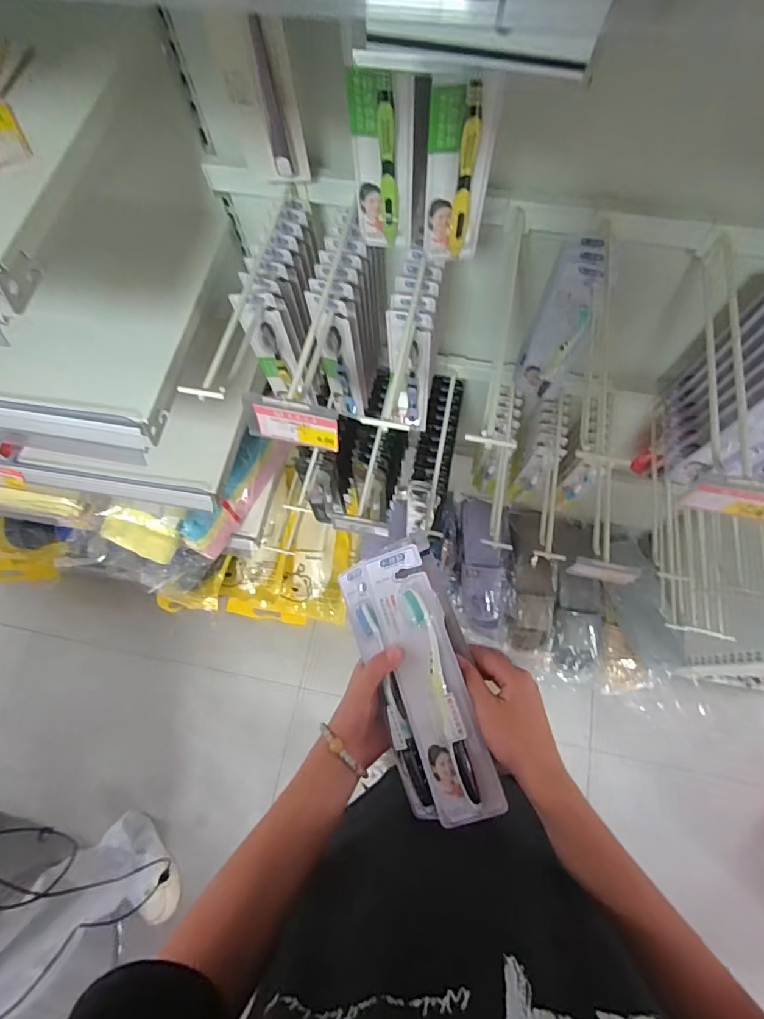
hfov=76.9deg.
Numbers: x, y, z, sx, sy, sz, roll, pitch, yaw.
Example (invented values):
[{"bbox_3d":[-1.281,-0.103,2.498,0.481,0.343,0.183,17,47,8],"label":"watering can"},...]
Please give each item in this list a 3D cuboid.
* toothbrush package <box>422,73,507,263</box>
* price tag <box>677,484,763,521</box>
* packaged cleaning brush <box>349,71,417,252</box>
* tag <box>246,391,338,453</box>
[{"bbox_3d":[0.054,-0.240,0.349,0.043,0.130,0.022,9,71,5],"label":"toothbrush package"},{"bbox_3d":[0.281,-0.005,0.382,0.070,0.034,0.005,9,57,6],"label":"price tag"},{"bbox_3d":[0.001,-0.249,0.358,0.043,0.127,0.015,7,71,4],"label":"packaged cleaning brush"},{"bbox_3d":[-0.075,-0.072,0.403,0.078,0.043,0.010,10,53,3],"label":"tag"}]

